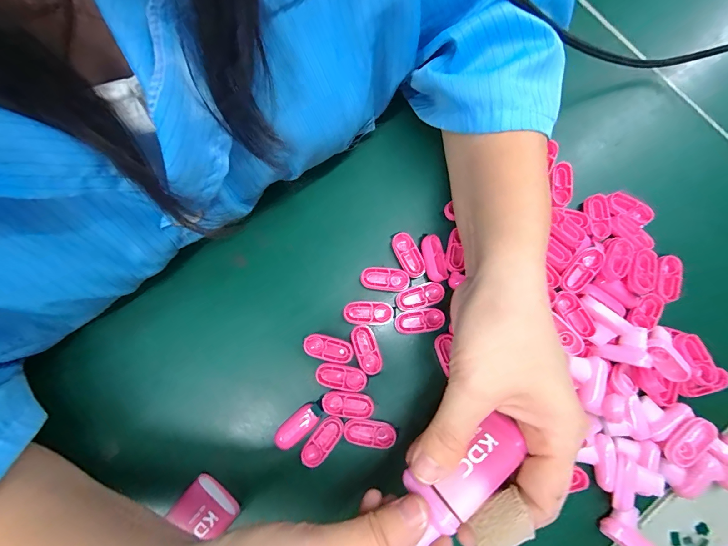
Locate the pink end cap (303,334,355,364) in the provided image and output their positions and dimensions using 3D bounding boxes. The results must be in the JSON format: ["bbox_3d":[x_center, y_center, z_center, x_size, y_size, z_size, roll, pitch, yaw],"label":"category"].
[{"bbox_3d":[-0.025,0.052,0.236,0.034,0.004,0.015,14,81,1],"label":"pink end cap"}]

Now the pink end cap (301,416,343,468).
[{"bbox_3d":[-0.027,0.111,0.225,0.016,0.004,0.034,36,82,5],"label":"pink end cap"}]

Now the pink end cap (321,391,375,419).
[{"bbox_3d":[-0.011,0.088,0.231,0.034,0.004,0.015,7,80,0],"label":"pink end cap"}]

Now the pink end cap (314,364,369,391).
[{"bbox_3d":[-0.015,0.071,0.232,0.034,0.004,0.015,12,80,1],"label":"pink end cap"}]

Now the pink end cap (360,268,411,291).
[{"bbox_3d":[0.015,0.004,0.245,0.034,0.004,0.014,5,80,0],"label":"pink end cap"}]

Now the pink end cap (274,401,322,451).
[{"bbox_3d":[-0.045,0.102,0.226,0.032,0.004,0.016,-41,83,-7],"label":"pink end cap"}]

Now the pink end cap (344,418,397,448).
[{"bbox_3d":[0.004,0.105,0.226,0.034,0.004,0.016,7,80,0],"label":"pink end cap"}]

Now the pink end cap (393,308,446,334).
[{"bbox_3d":[0.039,0.034,0.242,0.035,0.004,0.016,-10,77,10],"label":"pink end cap"}]

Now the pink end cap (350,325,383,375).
[{"bbox_3d":[0.002,0.053,0.239,0.016,0.005,0.033,-21,81,-4],"label":"pink end cap"}]

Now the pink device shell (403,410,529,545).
[{"bbox_3d":[0.050,0.097,0.166,0.058,0.018,0.025,-31,50,-7],"label":"pink device shell"}]

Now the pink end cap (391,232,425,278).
[{"bbox_3d":[0.032,-0.013,0.248,0.016,0.004,0.034,-24,82,-5],"label":"pink end cap"}]

